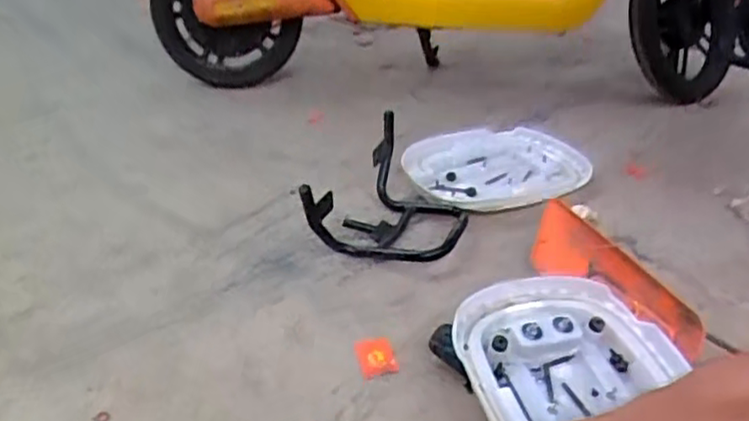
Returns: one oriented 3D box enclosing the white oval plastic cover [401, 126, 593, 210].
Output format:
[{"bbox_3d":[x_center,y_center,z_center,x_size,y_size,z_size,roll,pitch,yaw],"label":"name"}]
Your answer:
[{"bbox_3d":[0.244,-0.096,1.340,0.377,0.070,0.265,-17,35,-26],"label":"white oval plastic cover"}]

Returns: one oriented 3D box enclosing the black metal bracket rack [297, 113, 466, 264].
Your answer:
[{"bbox_3d":[0.041,-0.011,1.119,0.198,0.142,0.302,11,33,18],"label":"black metal bracket rack"}]

